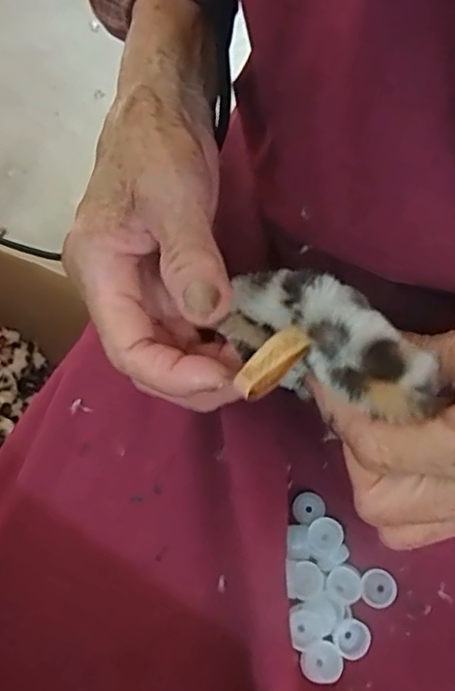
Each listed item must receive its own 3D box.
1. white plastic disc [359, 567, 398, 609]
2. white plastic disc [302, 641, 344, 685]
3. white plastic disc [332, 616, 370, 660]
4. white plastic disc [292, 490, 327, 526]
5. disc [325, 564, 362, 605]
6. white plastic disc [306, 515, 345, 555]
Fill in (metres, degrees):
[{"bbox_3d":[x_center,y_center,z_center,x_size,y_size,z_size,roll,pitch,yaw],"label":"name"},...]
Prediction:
[{"bbox_3d":[0.071,0.115,0.289,0.016,0.006,0.016,0,60,1],"label":"white plastic disc"},{"bbox_3d":[0.043,0.143,0.274,0.018,0.004,0.016,-20,62,-10],"label":"white plastic disc"},{"bbox_3d":[0.057,0.134,0.281,0.016,0.004,0.017,0,60,1],"label":"white plastic disc"},{"bbox_3d":[0.040,0.082,0.308,0.017,0.004,0.015,-30,64,-15],"label":"white plastic disc"},{"bbox_3d":[0.056,0.113,0.290,0.016,0.004,0.018,25,63,14],"label":"disc"},{"bbox_3d":[0.047,0.092,0.297,0.016,0.005,0.017,0,60,1],"label":"white plastic disc"}]

